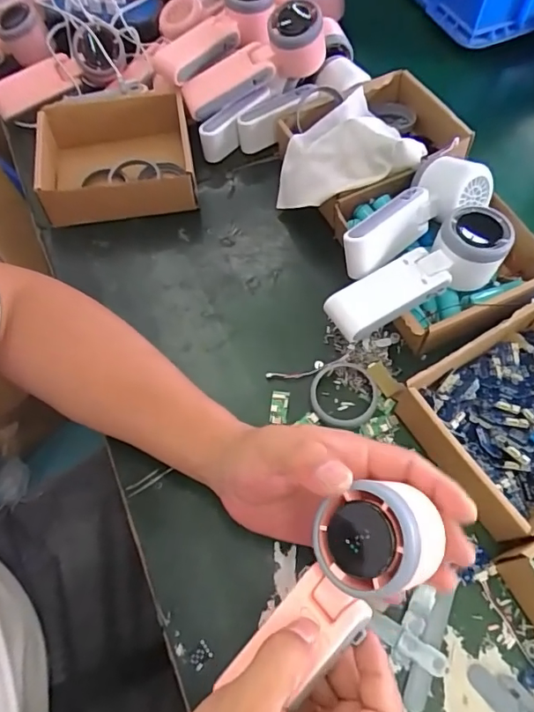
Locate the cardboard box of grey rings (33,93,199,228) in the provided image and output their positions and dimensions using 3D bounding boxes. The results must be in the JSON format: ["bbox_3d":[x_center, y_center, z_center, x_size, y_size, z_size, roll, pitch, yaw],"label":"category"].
[{"bbox_3d":[-0.176,-0.217,0.557,0.179,0.058,0.147,-9,62,-3],"label":"cardboard box of grey rings"}]

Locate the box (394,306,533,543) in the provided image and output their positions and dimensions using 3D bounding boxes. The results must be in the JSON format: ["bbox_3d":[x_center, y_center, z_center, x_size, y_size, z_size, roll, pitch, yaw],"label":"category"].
[{"bbox_3d":[0.215,0.045,0.401,0.171,0.047,0.140,-25,64,-11],"label":"box"}]

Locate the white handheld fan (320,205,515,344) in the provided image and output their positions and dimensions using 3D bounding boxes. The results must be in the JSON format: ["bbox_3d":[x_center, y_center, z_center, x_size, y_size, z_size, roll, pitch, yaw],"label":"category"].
[{"bbox_3d":[0.131,-0.068,0.422,0.172,0.046,0.056,-30,65,-13],"label":"white handheld fan"}]

